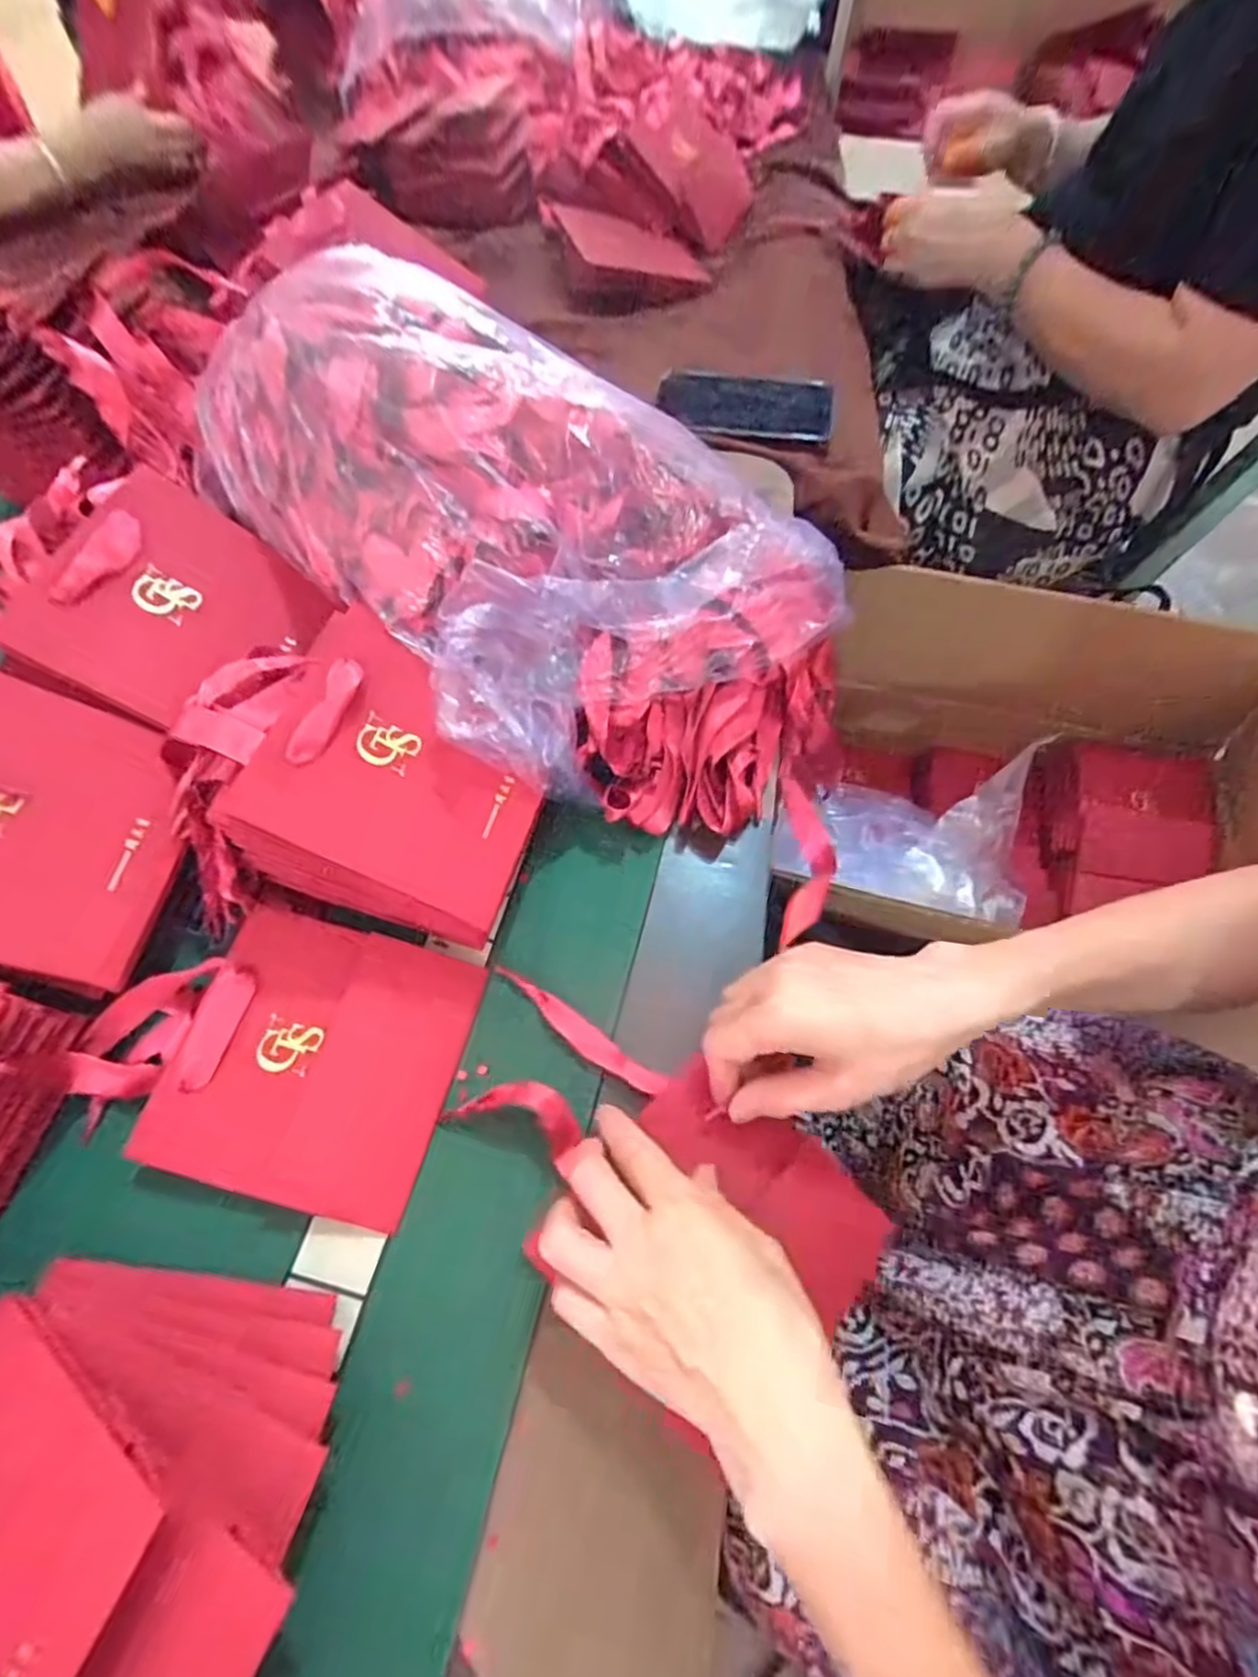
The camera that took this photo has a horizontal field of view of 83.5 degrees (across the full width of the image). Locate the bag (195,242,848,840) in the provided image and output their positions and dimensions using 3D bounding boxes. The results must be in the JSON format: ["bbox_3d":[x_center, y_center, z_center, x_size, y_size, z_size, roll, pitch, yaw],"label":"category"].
[{"bbox_3d":[-0.071,-0.192,0.448,0.429,0.178,0.248,39,68,18],"label":"bag"}]

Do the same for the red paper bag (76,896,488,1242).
[{"bbox_3d":[-0.194,0.113,0.387,0.192,0.026,0.139,13,63,7],"label":"red paper bag"}]

